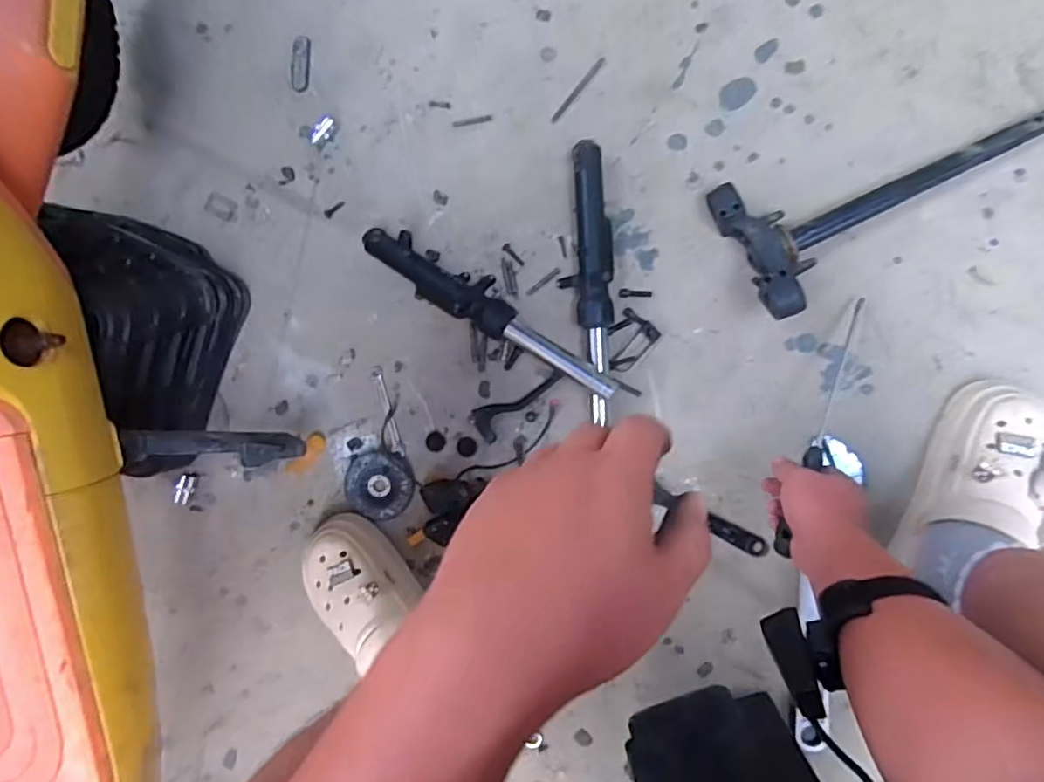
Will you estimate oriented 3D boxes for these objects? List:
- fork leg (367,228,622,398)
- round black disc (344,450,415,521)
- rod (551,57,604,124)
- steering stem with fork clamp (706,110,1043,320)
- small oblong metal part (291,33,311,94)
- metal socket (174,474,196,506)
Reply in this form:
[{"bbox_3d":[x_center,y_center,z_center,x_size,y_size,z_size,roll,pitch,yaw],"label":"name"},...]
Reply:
[{"bbox_3d":[-0.040,-0.100,0.700,0.348,0.054,0.057,29,94,7],"label":"fork leg"},{"bbox_3d":[-0.180,0.118,0.742,0.086,0.010,0.082,0,90,8],"label":"round black disc"},{"bbox_3d":[0.069,-0.368,0.720,0.009,0.004,0.093,42,95,6],"label":"rod"},{"bbox_3d":[0.406,-0.214,0.630,0.358,0.088,0.159,-21,87,7],"label":"steering stem with fork clamp"},{"bbox_3d":[-0.288,-0.426,0.766,0.026,0.006,0.075,1,90,8],"label":"small oblong metal part"},{"bbox_3d":[-0.440,0.129,0.772,0.019,0.015,0.042,19,93,7],"label":"metal socket"}]

